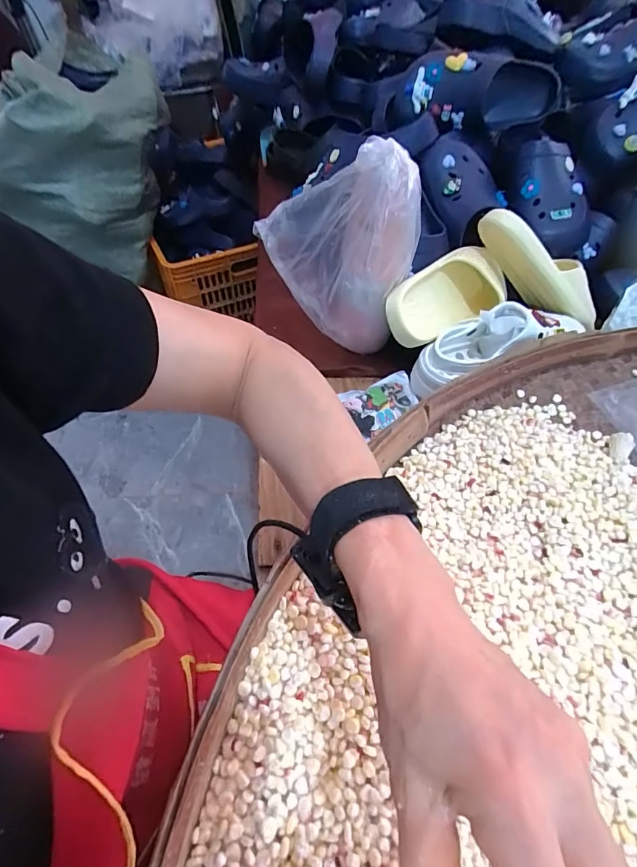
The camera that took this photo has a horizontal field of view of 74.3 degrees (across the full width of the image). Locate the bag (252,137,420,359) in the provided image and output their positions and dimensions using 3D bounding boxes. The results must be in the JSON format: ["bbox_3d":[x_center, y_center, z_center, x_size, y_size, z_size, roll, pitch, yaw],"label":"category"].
[{"bbox_3d":[0.019,-0.217,0.524,0.186,0.235,0.060,15,53,11],"label":"bag"}]

